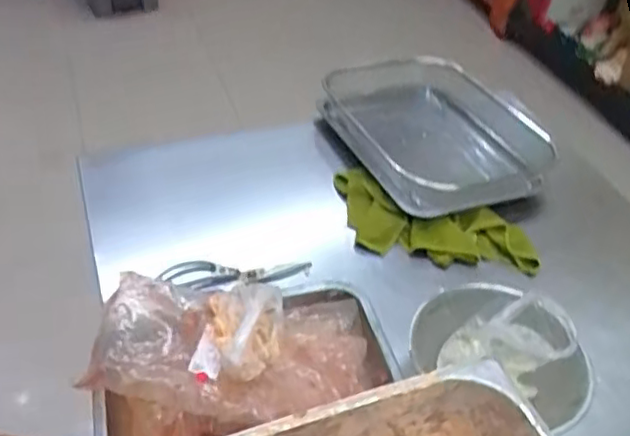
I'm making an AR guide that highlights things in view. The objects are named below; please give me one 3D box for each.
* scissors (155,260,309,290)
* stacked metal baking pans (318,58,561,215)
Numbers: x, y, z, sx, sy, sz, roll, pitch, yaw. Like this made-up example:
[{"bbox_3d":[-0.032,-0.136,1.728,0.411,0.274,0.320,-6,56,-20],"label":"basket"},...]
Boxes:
[{"bbox_3d":[-0.101,0.074,0.815,0.190,0.022,0.041,1,44,-7],"label":"scissors"},{"bbox_3d":[0.191,-0.147,1.011,0.291,0.067,0.348,-14,47,-20],"label":"stacked metal baking pans"}]

